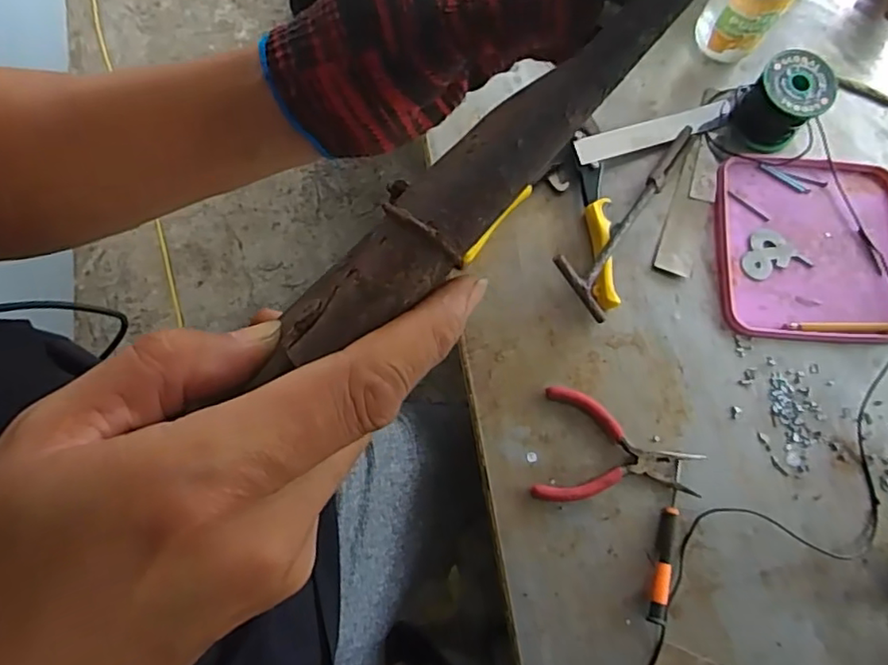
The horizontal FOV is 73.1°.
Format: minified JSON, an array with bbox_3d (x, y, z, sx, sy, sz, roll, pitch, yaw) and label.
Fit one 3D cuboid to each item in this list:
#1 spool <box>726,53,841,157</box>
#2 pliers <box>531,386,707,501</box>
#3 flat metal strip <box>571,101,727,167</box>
[{"bbox_3d":[0.331,-0.227,0.589,0.066,0.059,0.077,43,80,8],"label":"spool"},{"bbox_3d":[0.154,0.109,0.526,0.139,0.012,0.097,13,77,1],"label":"pliers"},{"bbox_3d":[0.214,-0.201,0.601,0.178,0.007,0.028,-19,81,-14],"label":"flat metal strip"}]

